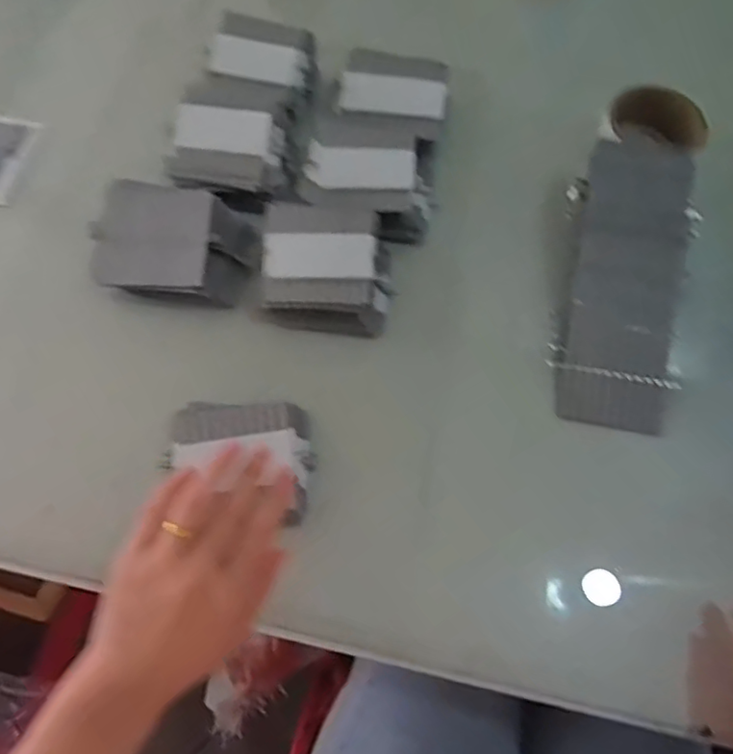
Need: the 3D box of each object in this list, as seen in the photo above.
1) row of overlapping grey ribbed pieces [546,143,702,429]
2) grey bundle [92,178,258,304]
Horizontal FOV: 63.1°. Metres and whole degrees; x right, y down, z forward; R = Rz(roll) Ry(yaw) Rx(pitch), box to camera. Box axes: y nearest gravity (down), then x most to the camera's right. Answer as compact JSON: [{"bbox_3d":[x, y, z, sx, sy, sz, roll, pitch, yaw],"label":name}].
[{"bbox_3d":[0.203,-0.074,0.464,0.092,0.018,0.224,11,86,3],"label":"row of overlapping grey ribbed pieces"},{"bbox_3d":[-0.152,-0.107,0.469,0.110,0.048,0.082,10,67,2],"label":"grey bundle"}]

